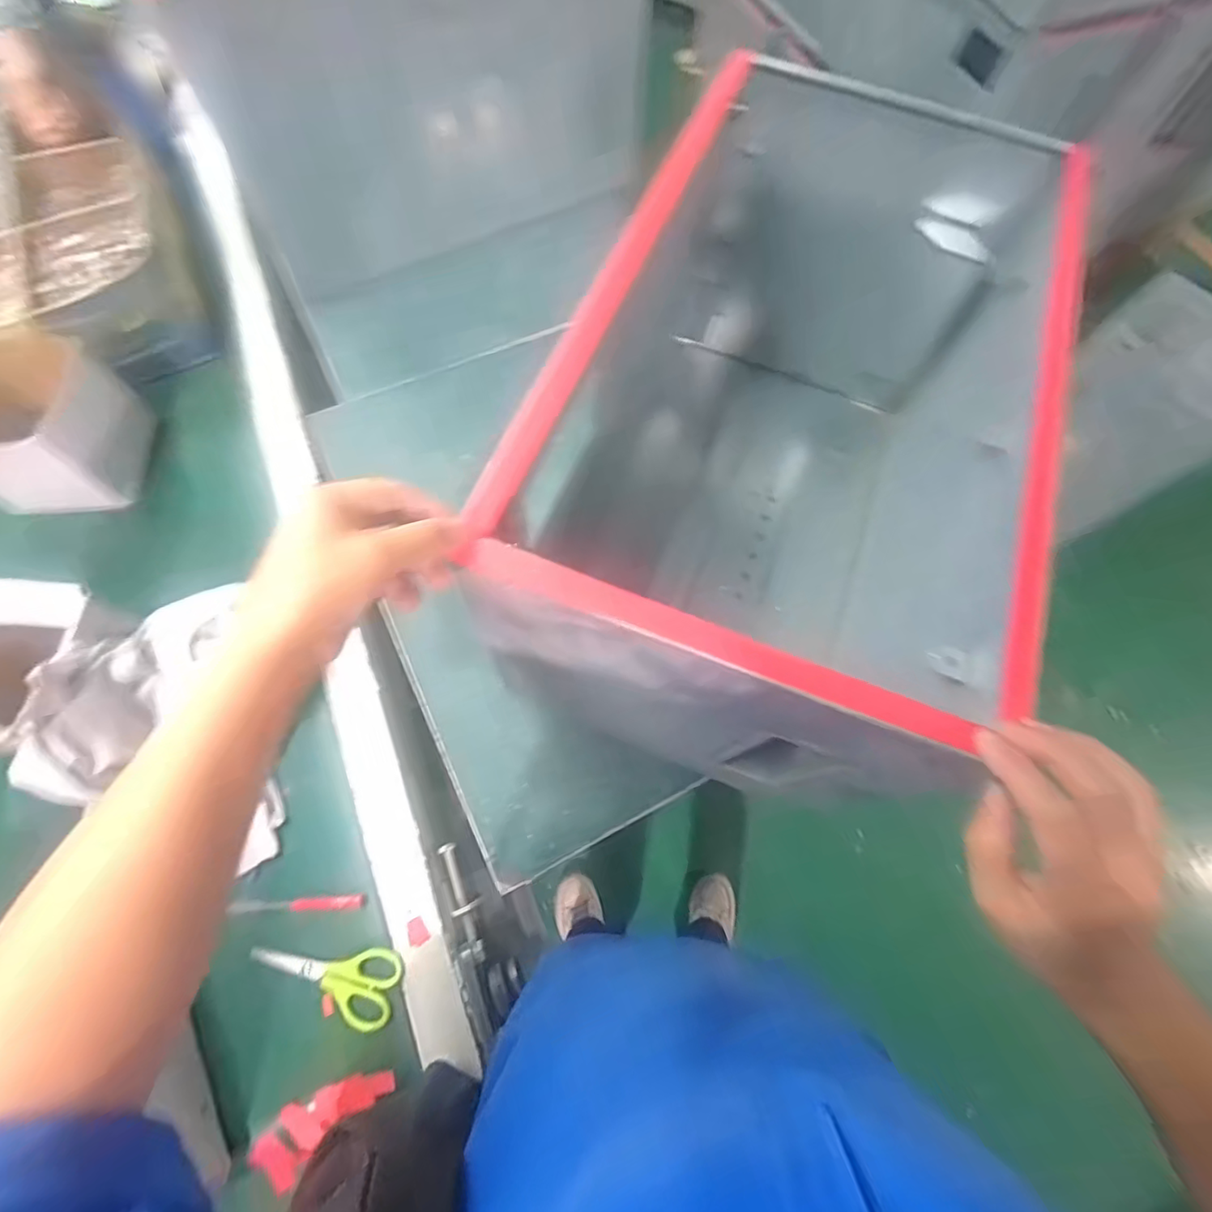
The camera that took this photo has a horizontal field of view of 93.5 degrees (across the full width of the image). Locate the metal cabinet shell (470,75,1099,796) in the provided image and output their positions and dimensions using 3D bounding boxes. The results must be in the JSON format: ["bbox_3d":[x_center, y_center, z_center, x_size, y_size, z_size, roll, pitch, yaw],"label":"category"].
[{"bbox_3d":[0.148,-0.139,0.543,0.305,0.360,0.545,20,69,5],"label":"metal cabinet shell"}]

